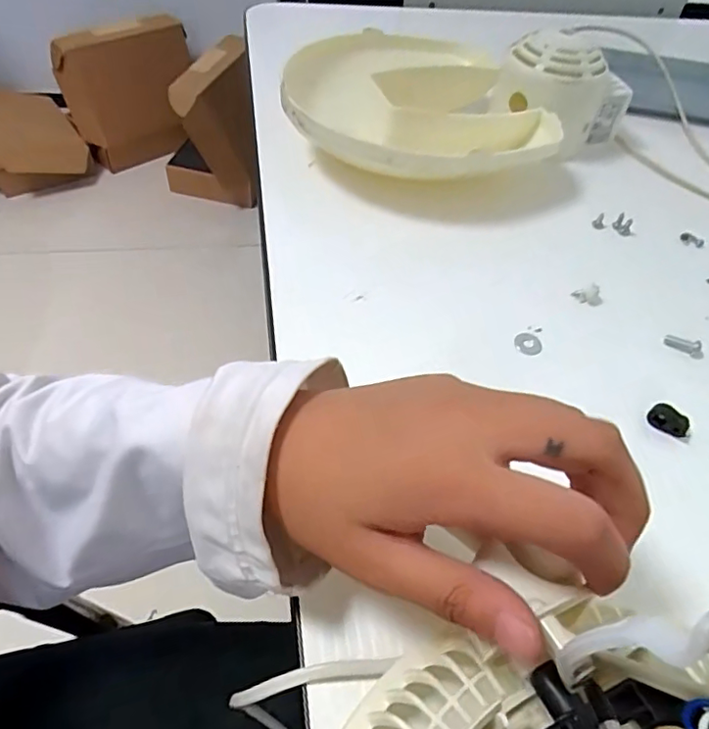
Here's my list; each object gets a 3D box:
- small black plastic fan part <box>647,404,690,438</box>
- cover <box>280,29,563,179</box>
[{"bbox_3d":[0.166,0.030,0.297,0.020,0.012,0.010,23,52,12],"label":"small black plastic fan part"},{"bbox_3d":[0.040,-0.194,0.442,0.194,0.052,0.200,-18,55,-19],"label":"cover"}]

